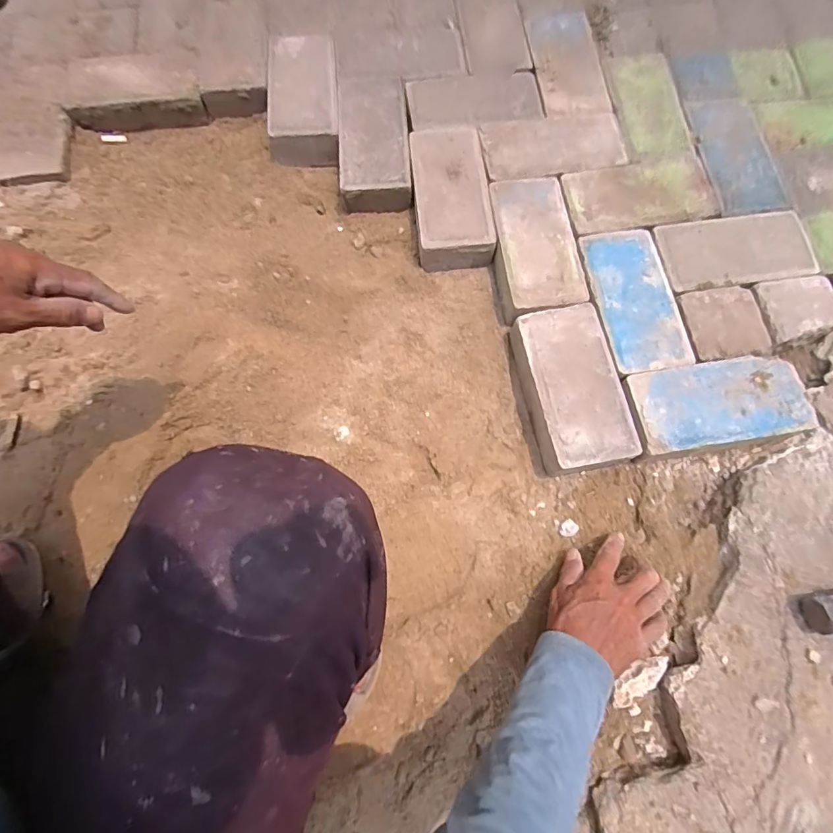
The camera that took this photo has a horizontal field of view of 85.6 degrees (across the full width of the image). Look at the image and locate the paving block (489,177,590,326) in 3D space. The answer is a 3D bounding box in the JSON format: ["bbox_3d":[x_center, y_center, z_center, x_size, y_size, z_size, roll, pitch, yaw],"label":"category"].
[{"bbox_3d":[0.166,-0.241,0.644,0.110,0.061,0.210,-6,75,-2],"label":"paving block"}]

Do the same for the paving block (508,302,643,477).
[{"bbox_3d":[0.198,-0.037,0.587,0.116,0.059,0.212,-12,75,-3],"label":"paving block"}]

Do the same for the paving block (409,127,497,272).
[{"bbox_3d":[0.049,-0.329,0.675,0.108,0.055,0.213,-5,75,-1],"label":"paving block"}]

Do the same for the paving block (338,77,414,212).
[{"bbox_3d":[-0.065,-0.424,0.697,0.102,0.056,0.218,-4,75,-1],"label":"paving block"}]

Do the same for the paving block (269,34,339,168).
[{"bbox_3d":[-0.176,-0.503,0.715,0.105,0.057,0.214,-4,75,-1],"label":"paving block"}]

